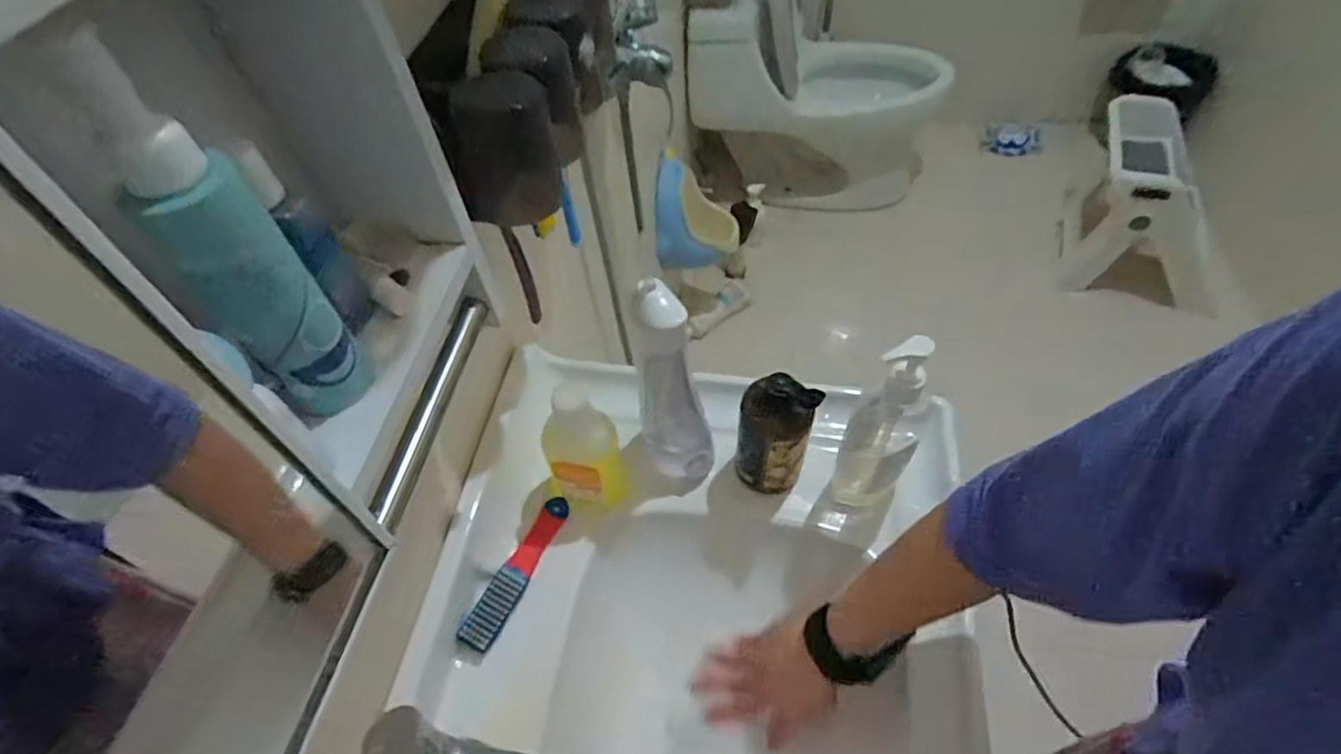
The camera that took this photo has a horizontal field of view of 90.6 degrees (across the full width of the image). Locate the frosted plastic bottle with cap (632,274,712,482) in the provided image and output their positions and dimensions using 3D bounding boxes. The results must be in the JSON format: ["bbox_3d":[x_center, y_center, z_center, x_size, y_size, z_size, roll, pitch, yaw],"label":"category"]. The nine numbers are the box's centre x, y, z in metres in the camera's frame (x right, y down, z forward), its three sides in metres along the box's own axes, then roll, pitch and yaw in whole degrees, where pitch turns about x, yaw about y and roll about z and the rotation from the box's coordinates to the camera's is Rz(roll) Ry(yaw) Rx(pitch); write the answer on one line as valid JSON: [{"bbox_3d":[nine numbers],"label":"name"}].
[{"bbox_3d":[0.003,0.016,0.609,0.065,0.243,0.061,-9,52,-1],"label":"frosted plastic bottle with cap"}]

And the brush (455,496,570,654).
[{"bbox_3d":[-0.141,0.179,0.616,0.027,0.028,0.152,18,57,18],"label":"brush"}]

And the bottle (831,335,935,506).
[{"bbox_3d":[0.185,0.039,0.584,0.053,0.237,0.051,-3,53,4],"label":"bottle"}]

